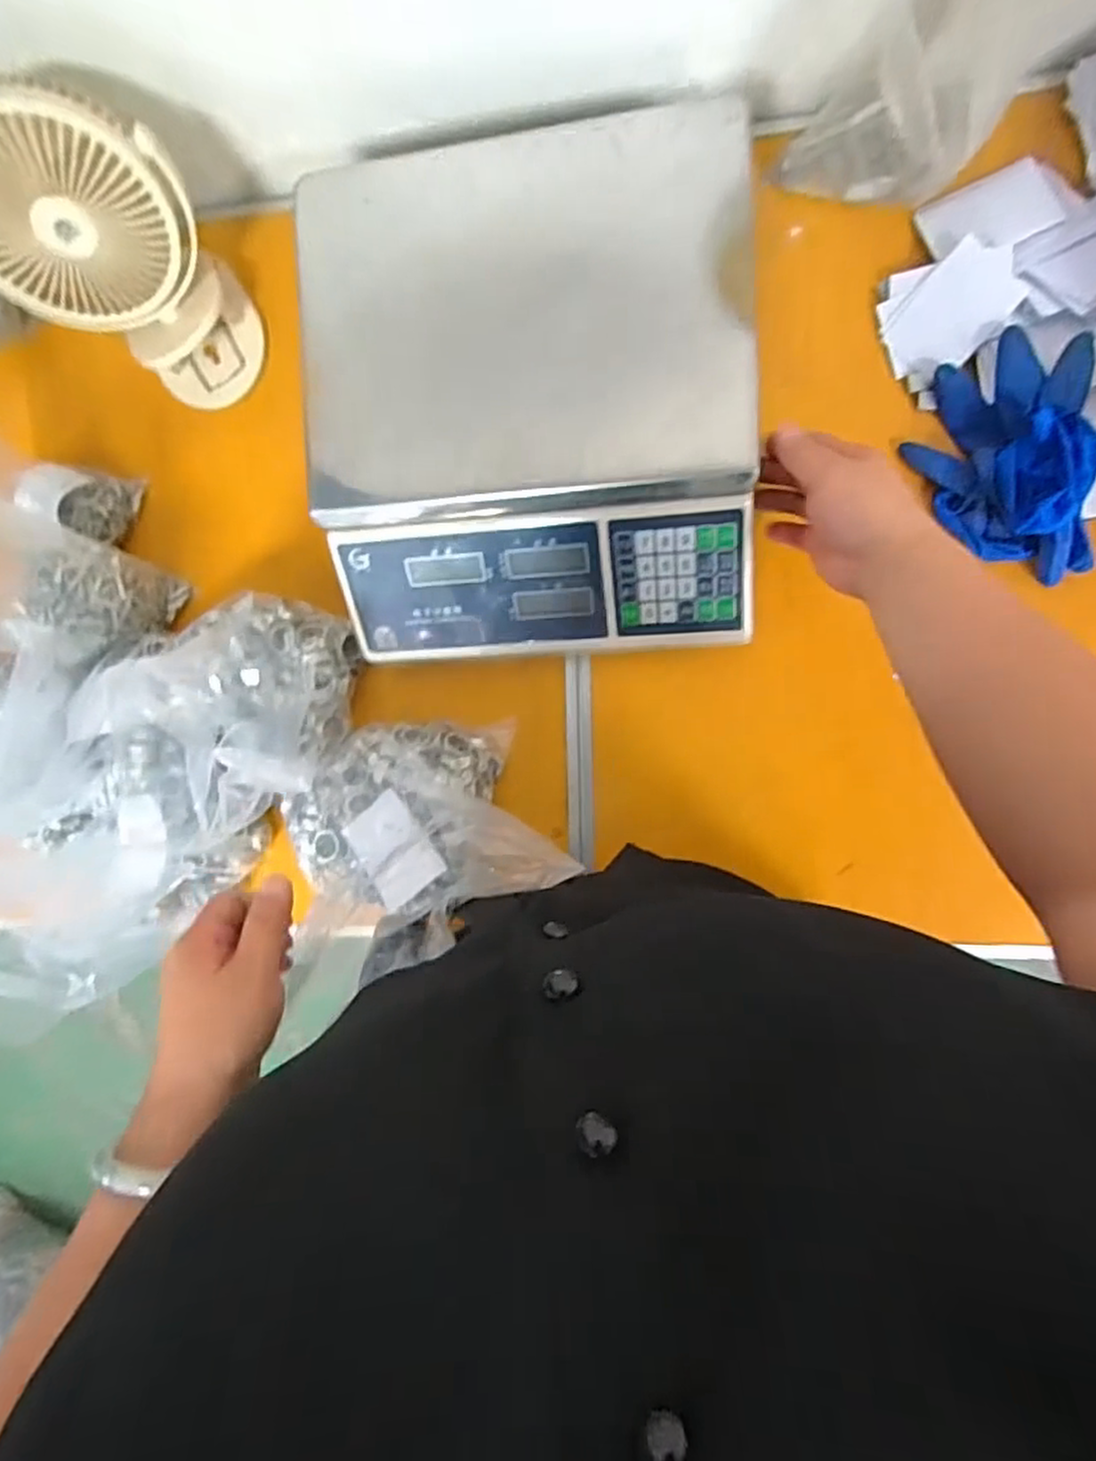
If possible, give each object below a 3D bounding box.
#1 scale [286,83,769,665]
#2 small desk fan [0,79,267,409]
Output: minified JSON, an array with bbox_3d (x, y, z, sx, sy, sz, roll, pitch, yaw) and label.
[{"bbox_3d":[-0.011,-0.214,0.479,0.282,0.089,0.312,-2,92,9],"label":"scale"},{"bbox_3d":[-0.300,-0.338,0.505,0.119,0.178,0.134,31,97,7],"label":"small desk fan"}]

